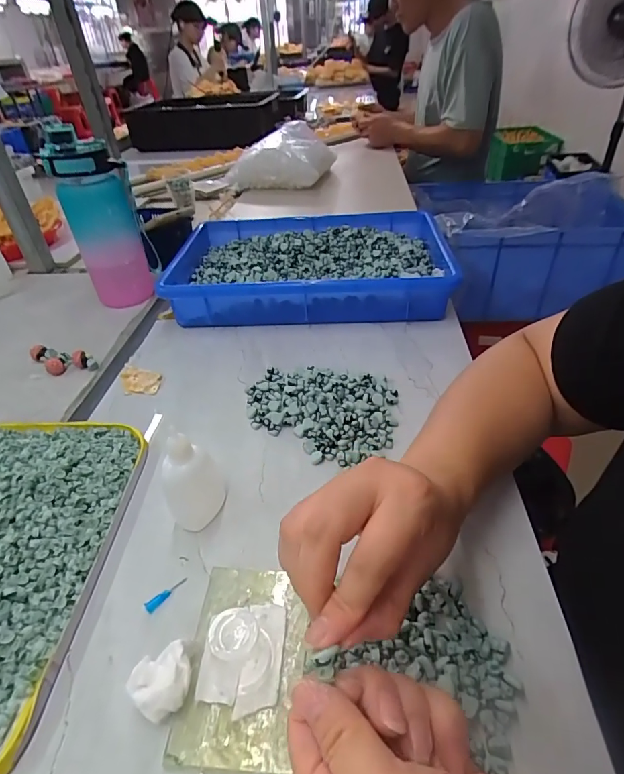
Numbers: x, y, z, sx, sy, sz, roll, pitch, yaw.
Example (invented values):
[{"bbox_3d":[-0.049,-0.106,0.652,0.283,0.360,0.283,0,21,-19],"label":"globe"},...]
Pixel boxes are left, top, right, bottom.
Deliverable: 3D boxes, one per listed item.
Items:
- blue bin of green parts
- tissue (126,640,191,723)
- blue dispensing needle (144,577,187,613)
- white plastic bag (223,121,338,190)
[{"bbox_3d":[-0.004,-0.172,0.625,0.361,0.066,0.245,0,40,4],"label":"blue bin of green parts"},{"bbox_3d":[-0.084,0.168,0.247,0.033,0.020,0.031,-17,42,-16],"label":"tissue"},{"bbox_3d":[-0.099,0.139,0.295,0.007,0.004,0.030,30,50,34],"label":"blue dispensing needle"},{"bbox_3d":[-0.075,-0.603,1.126,0.234,0.095,0.250,5,38,10],"label":"white plastic bag"}]

